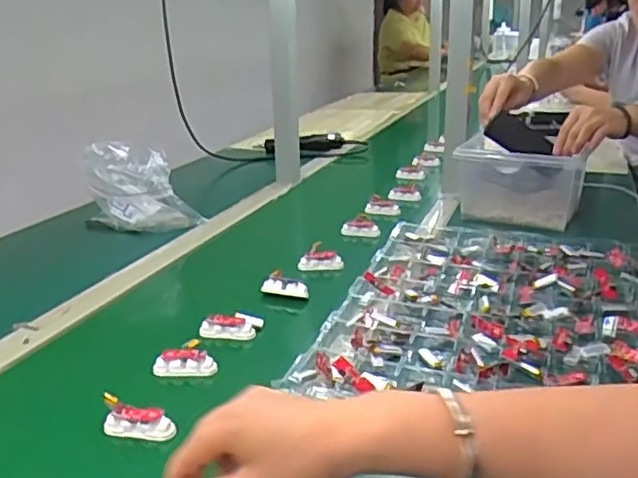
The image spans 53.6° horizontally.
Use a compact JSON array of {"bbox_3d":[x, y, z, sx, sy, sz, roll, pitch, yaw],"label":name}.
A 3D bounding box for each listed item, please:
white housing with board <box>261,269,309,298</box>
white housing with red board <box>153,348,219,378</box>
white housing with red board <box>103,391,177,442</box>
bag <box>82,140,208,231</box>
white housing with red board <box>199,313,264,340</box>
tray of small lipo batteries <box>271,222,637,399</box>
[{"bbox_3d":[-0.040,0.057,0.788,0.060,0.024,0.020,6,23,17],"label":"white housing with board"},{"bbox_3d":[-0.133,0.123,0.631,0.061,0.019,0.021,-4,22,-7],"label":"white housing with red board"},{"bbox_3d":[-0.157,0.157,0.542,0.066,0.028,0.018,14,23,6],"label":"white housing with red board"},{"bbox_3d":[-0.276,-0.071,1.004,0.169,0.152,0.098,-8,23,-18],"label":"bag"},{"bbox_3d":[-0.099,0.096,0.706,0.068,0.024,0.022,0,22,2],"label":"white housing with red board"},{"bbox_3d":[0.215,0.078,0.720,0.360,0.023,0.480,7,23,20],"label":"tray of small lipo batteries"}]

